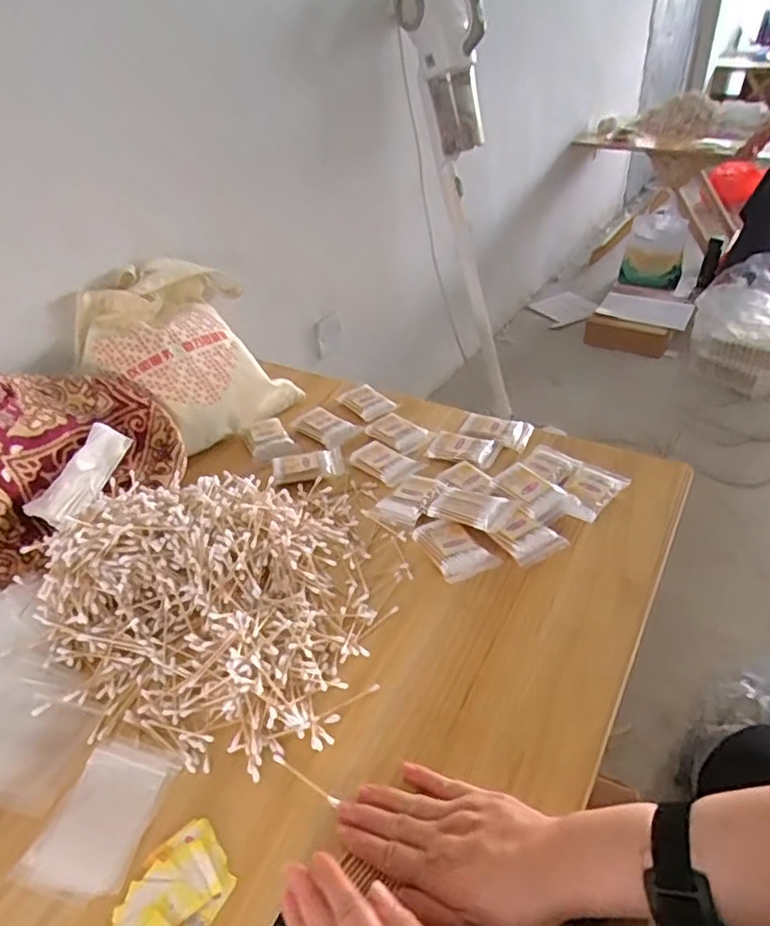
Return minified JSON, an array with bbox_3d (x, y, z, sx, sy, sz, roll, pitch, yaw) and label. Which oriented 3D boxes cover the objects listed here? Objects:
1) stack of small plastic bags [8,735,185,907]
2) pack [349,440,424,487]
[{"bbox_3d":[-0.219,0.273,0.504,0.076,0.011,0.116,9,39,13],"label":"stack of small plastic bags"},{"bbox_3d":[-0.001,-0.001,0.846,0.091,0.010,0.059,28,46,32],"label":"pack"}]

